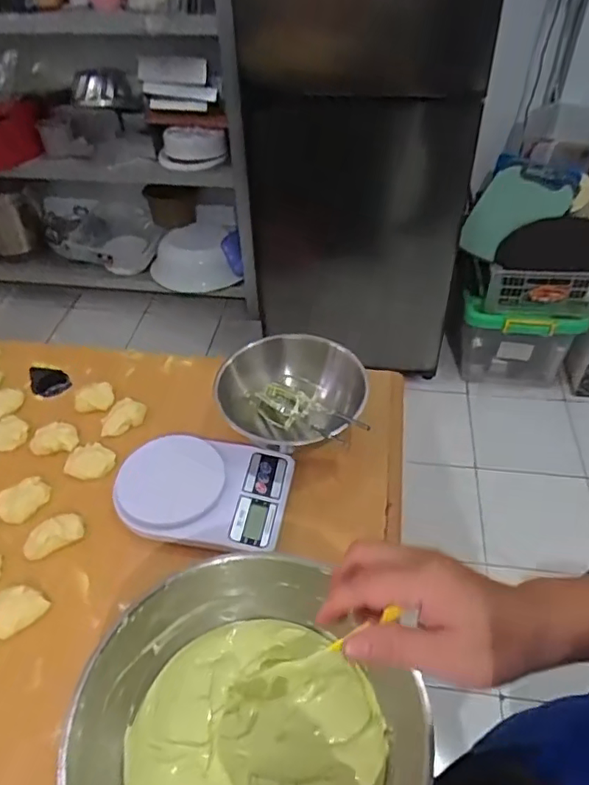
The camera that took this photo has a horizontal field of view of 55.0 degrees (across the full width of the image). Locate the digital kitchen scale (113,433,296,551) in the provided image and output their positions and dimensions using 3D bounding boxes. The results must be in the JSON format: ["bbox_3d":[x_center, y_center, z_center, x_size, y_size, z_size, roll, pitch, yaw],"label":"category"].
[{"bbox_3d":[-0.104,0.105,0.652,0.189,0.031,0.138,7,46,9],"label":"digital kitchen scale"}]

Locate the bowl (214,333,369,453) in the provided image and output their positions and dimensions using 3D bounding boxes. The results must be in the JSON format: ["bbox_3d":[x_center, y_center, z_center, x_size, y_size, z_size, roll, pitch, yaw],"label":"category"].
[{"bbox_3d":[-0.005,0.009,0.733,0.168,0.091,0.177,-1,45,1],"label":"bowl"}]

